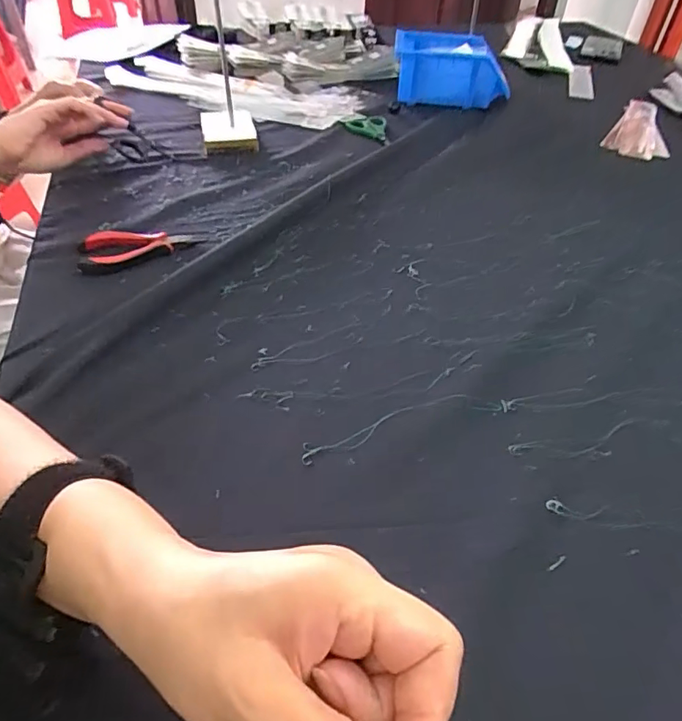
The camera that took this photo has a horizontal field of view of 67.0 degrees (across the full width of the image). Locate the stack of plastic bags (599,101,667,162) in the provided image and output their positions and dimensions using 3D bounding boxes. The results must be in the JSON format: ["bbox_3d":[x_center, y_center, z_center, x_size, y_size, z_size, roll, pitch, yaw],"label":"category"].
[{"bbox_3d":[0.464,-0.355,0.784,0.084,0.022,0.206,29,47,18],"label":"stack of plastic bags"}]

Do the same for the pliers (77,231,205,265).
[{"bbox_3d":[-0.197,-0.110,0.505,0.110,0.015,0.046,-6,47,-10],"label":"pliers"}]

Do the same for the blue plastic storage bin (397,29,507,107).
[{"bbox_3d":[0.166,-0.460,0.821,0.173,0.080,0.119,1,45,-9],"label":"blue plastic storage bin"}]

